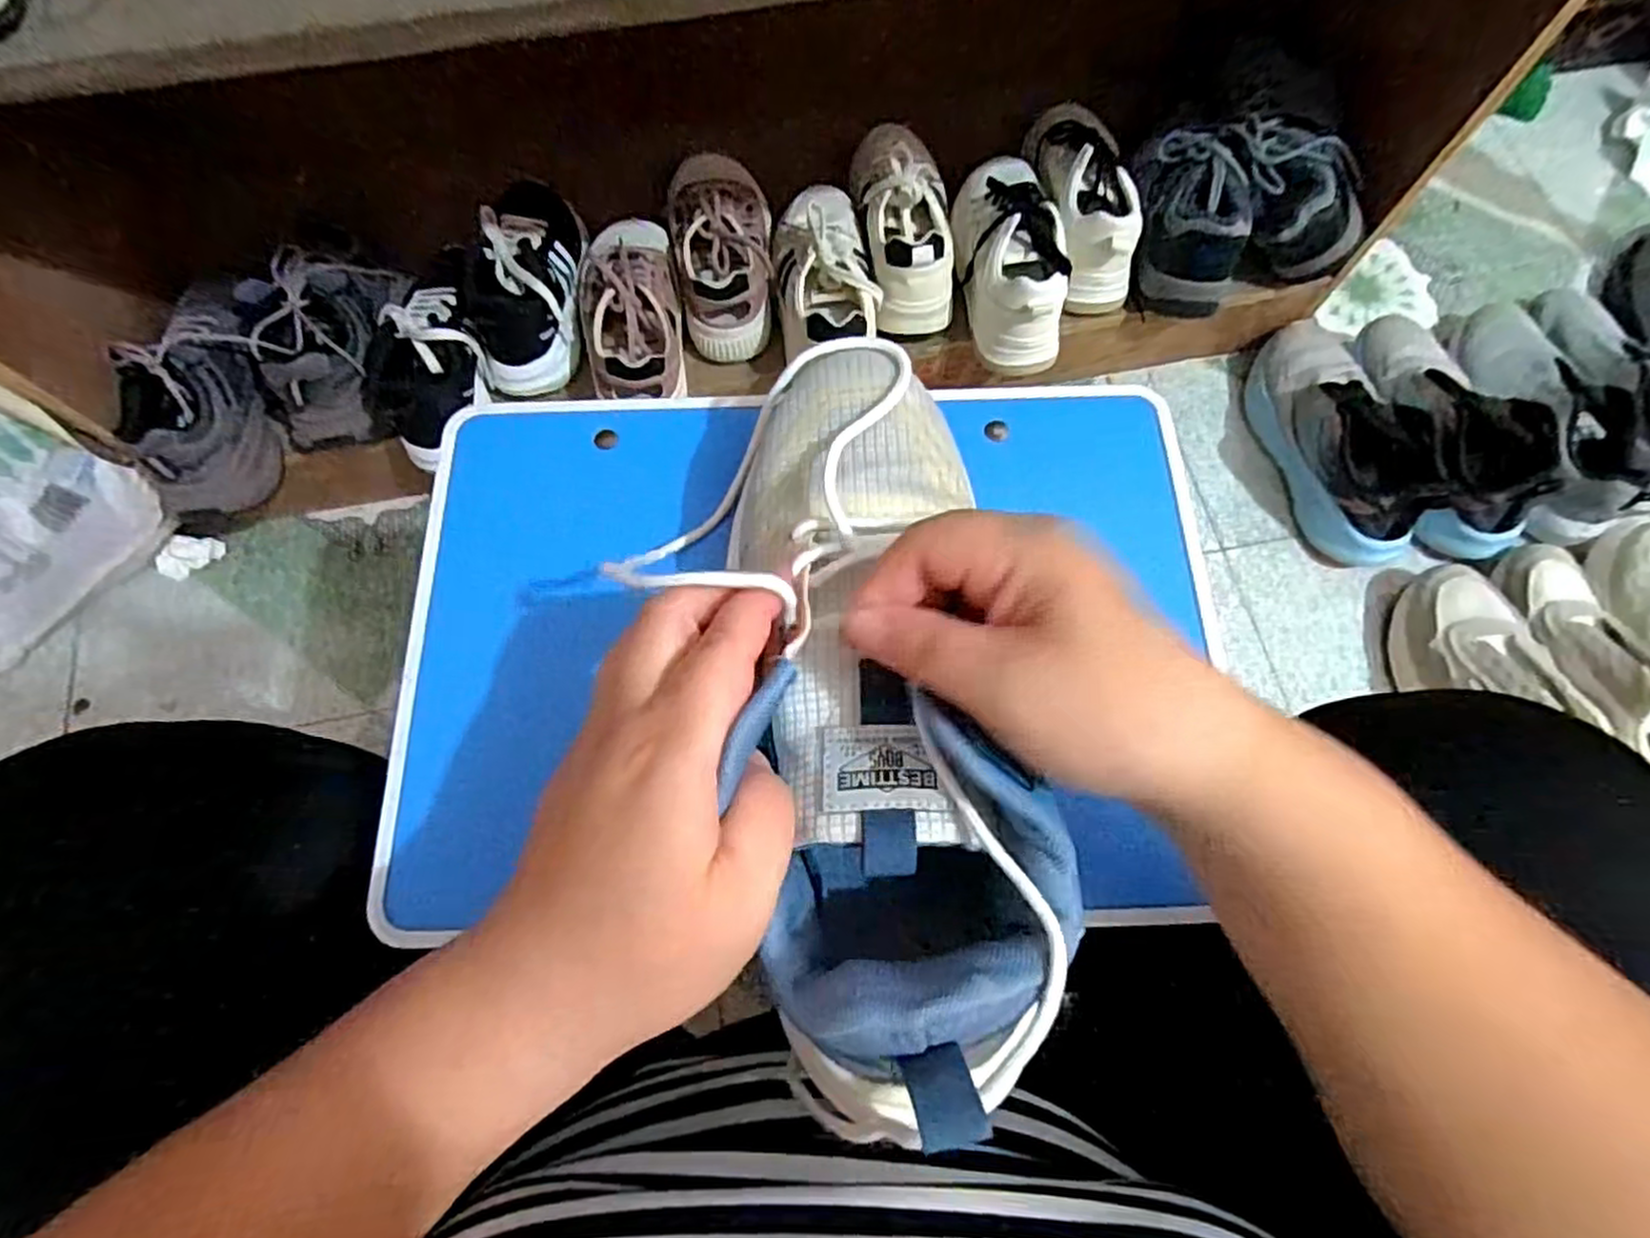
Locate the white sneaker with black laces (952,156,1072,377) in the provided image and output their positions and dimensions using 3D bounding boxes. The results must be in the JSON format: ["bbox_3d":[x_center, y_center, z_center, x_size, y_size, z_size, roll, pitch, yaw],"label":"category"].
[{"bbox_3d":[0.186,-0.373,0.747,0.092,0.083,0.226,-4,71,-1],"label":"white sneaker with black laces"}]

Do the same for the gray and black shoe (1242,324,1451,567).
[{"bbox_3d":[0.547,-0.198,0.797,0.101,0.103,0.275,-7,71,-2],"label":"gray and black shoe"}]

